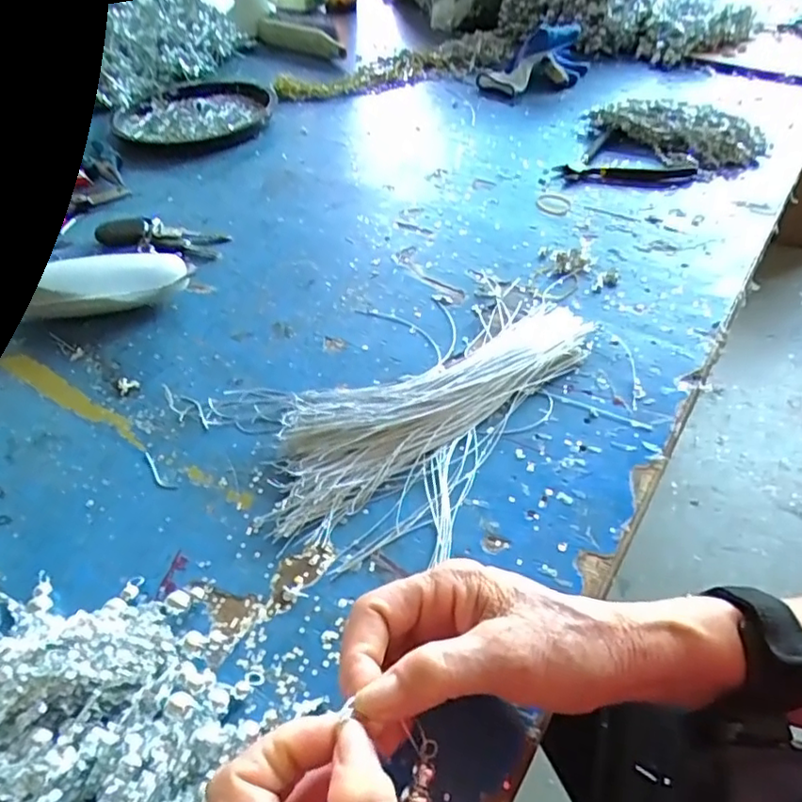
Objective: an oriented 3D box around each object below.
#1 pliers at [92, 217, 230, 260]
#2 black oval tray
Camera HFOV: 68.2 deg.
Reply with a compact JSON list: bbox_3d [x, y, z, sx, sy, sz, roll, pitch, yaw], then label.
[{"bbox_3d":[-0.241,-0.166,0.588,0.135,0.017,0.048,12,47,14],"label":"pliers"},{"bbox_3d":[-0.287,-0.409,0.832,0.212,0.019,0.219,-14,46,-11],"label":"black oval tray"}]

